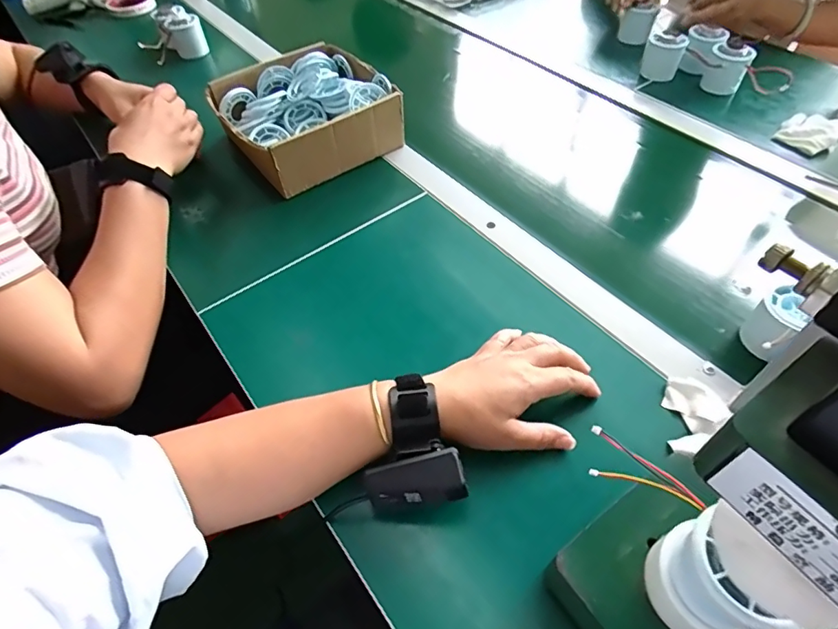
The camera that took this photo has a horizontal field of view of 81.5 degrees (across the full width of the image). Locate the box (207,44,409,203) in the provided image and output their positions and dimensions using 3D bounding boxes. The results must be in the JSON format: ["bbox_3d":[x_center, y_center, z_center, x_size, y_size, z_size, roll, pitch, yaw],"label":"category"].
[{"bbox_3d":[-0.145,-0.255,0.625,0.204,0.074,0.199,-33,56,-23],"label":"box"}]

